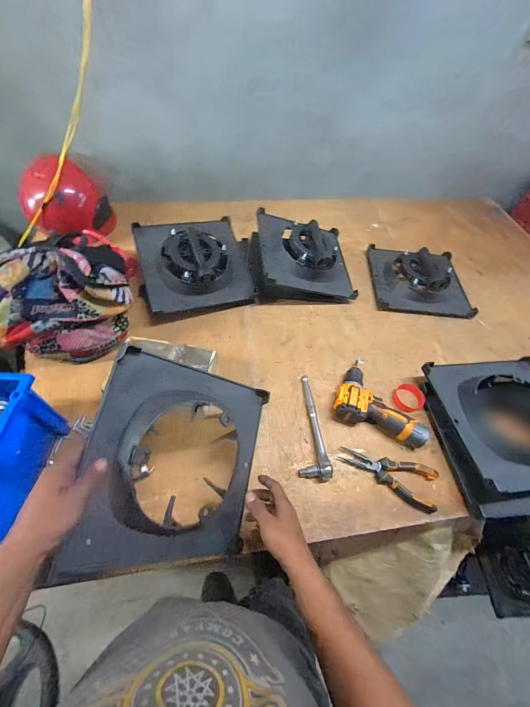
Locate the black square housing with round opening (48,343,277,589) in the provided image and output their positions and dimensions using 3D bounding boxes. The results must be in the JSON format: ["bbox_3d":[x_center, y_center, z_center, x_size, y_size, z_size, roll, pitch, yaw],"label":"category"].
[{"bbox_3d":[-0.130,0.179,0.472,0.290,0.047,0.304,25,67,-40],"label":"black square housing with round opening"}]

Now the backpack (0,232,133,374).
[{"bbox_3d":[-0.482,-0.121,0.682,0.308,0.230,0.200,-15,58,-15],"label":"backpack"}]

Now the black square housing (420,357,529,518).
[{"bbox_3d":[0.554,0.170,0.655,0.294,0.090,0.331,-2,56,-6],"label":"black square housing"}]

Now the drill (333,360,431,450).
[{"bbox_3d":[0.283,0.103,0.705,0.210,0.055,0.187,19,56,8],"label":"drill"}]

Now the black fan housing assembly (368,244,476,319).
[{"bbox_3d":[0.511,-0.256,0.950,0.307,0.086,0.284,8,55,1],"label":"black fan housing assembly"}]

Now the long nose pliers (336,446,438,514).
[{"bbox_3d":[0.267,0.243,0.622,0.198,0.026,0.084,28,58,14],"label":"long nose pliers"}]

